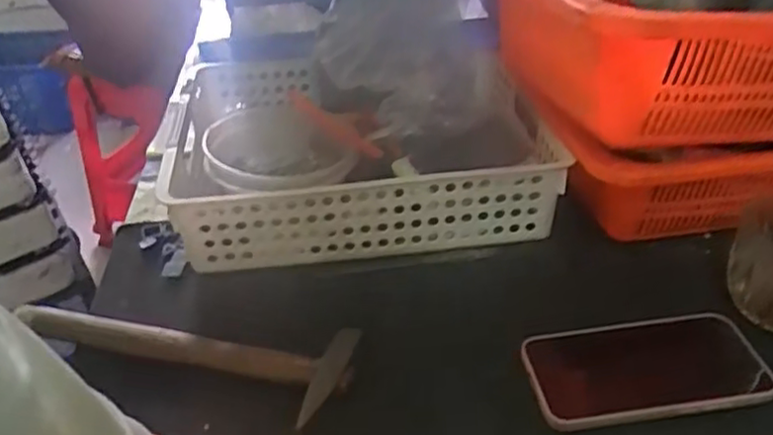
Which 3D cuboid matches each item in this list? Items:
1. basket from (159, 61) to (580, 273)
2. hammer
[{"bbox_3d":[-0.029,-0.072,0.671,0.329,0.098,0.256,-7,36,-7],"label":"basket"},{"bbox_3d":[-0.145,0.094,0.511,0.244,0.026,0.083,8,37,15],"label":"hammer"}]

